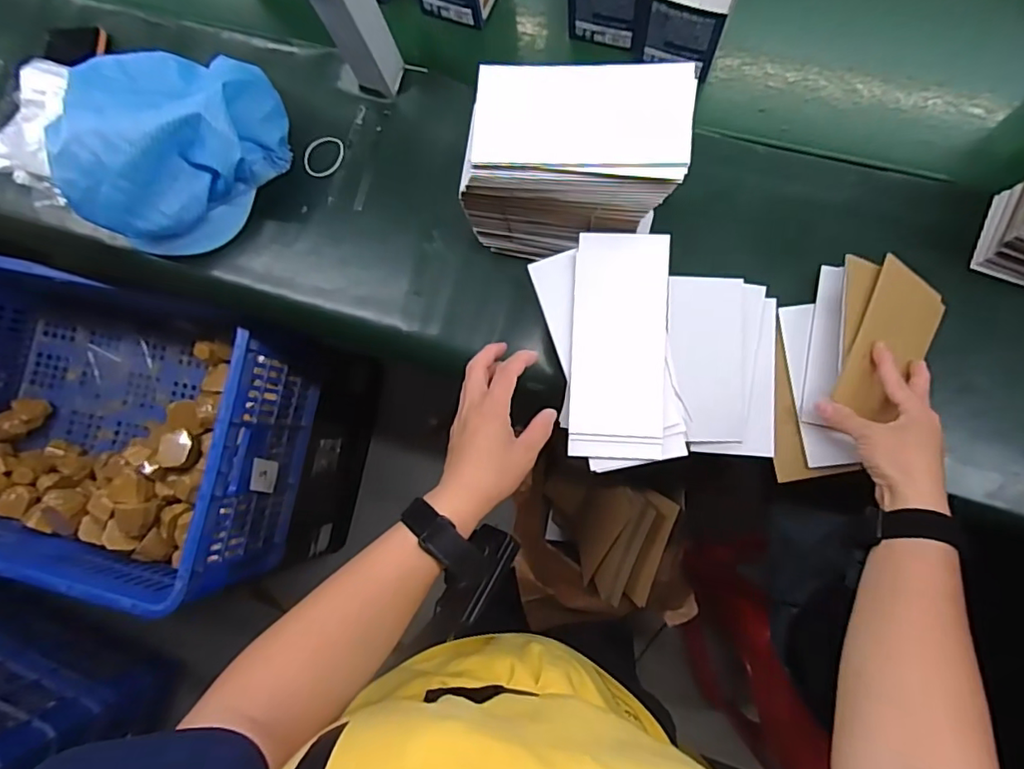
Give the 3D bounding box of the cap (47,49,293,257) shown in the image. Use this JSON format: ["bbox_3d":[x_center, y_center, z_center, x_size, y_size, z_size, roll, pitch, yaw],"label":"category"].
[{"bbox_3d":[-0.365,-0.258,0.574,0.181,0.124,0.223,33,88,8],"label":"cap"}]

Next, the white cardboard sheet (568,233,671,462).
[{"bbox_3d":[0.092,-0.034,0.463,0.078,0.011,0.192,3,84,6],"label":"white cardboard sheet"}]

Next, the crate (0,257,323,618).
[{"bbox_3d":[-0.661,0.059,0.871,0.596,0.259,0.434,16,86,7],"label":"crate"}]

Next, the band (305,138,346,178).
[{"bbox_3d":[-0.216,-0.262,0.617,0.043,0.004,0.050,27,87,8],"label":"band"}]

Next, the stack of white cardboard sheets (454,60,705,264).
[{"bbox_3d":[0.050,-0.182,0.486,0.178,0.189,0.094,5,85,6],"label":"stack of white cardboard sheets"}]

